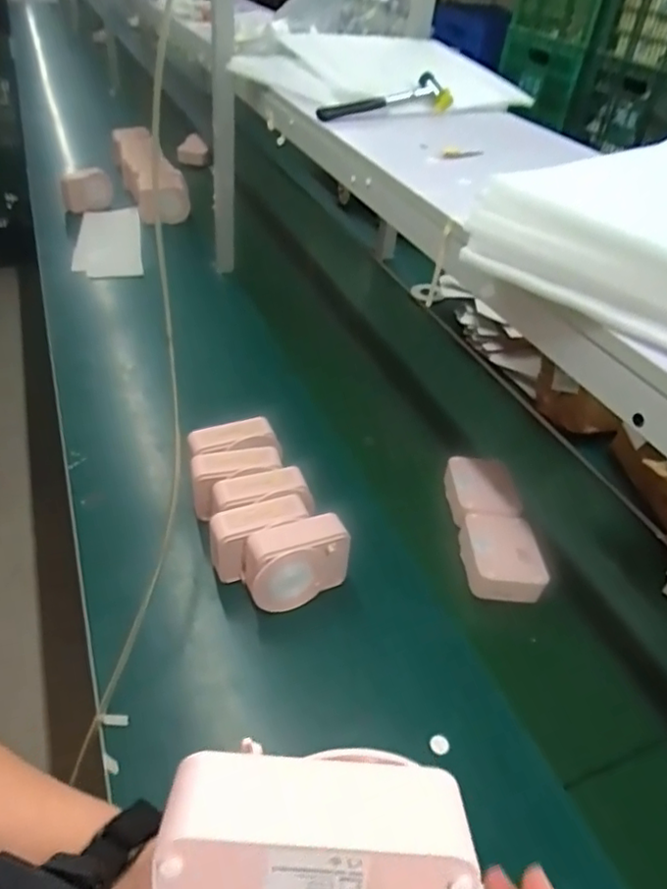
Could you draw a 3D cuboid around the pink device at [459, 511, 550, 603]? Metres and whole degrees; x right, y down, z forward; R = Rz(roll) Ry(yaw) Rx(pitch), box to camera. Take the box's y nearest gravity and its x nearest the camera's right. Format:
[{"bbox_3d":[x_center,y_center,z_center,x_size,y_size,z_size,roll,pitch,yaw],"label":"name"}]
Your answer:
[{"bbox_3d":[0.240,0.162,0.880,0.105,0.051,0.126,5,40,-1],"label":"pink device"}]

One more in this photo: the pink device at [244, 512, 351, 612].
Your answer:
[{"bbox_3d":[-0.047,0.152,0.797,0.130,0.085,0.066,-13,44,-22],"label":"pink device"}]

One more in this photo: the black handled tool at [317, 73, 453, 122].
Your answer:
[{"bbox_3d":[0.095,-0.553,0.981,0.260,0.055,0.045,-26,50,-33],"label":"black handled tool"}]

